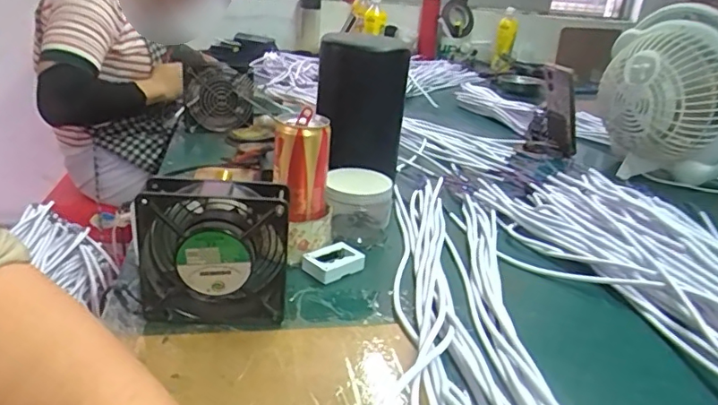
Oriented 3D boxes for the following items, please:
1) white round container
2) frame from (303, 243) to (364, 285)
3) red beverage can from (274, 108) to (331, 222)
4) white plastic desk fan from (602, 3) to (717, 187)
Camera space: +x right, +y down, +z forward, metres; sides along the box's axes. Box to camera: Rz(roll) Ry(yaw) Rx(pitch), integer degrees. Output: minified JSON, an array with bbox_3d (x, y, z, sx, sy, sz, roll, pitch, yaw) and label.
[{"bbox_3d":[0.001,0.003,0.646,0.071,0.063,0.086,7,24,6],"label":"white round container"},{"bbox_3d":[-0.027,0.064,0.570,0.055,0.020,0.045,-17,31,-40],"label":"frame"},{"bbox_3d":[-0.060,-0.040,0.571,0.056,0.105,0.050,3,24,-3],"label":"red beverage can"},{"bbox_3d":[0.503,-0.169,0.868,0.185,0.256,0.171,11,24,15],"label":"white plastic desk fan"}]

